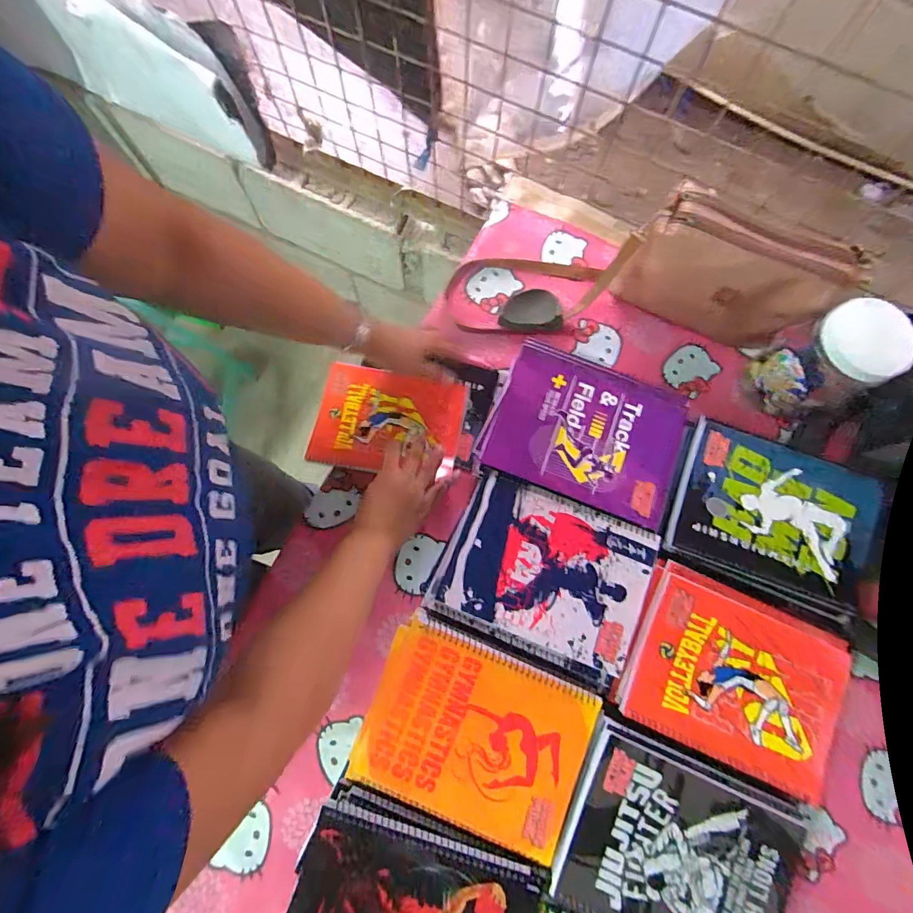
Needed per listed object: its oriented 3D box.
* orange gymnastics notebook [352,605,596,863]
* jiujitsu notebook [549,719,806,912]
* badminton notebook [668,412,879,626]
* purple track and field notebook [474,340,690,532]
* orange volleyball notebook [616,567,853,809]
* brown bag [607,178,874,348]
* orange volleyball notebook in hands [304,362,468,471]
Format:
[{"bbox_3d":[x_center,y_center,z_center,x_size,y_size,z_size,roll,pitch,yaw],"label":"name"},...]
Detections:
[{"bbox_3d":[0.019,0.269,0.424,0.206,0.011,0.162,20,77,4],"label":"orange gymnastics notebook"},{"bbox_3d":[0.206,0.366,0.401,0.200,0.009,0.157,23,77,4],"label":"jiujitsu notebook"},{"bbox_3d":[0.340,0.067,0.471,0.200,0.016,0.159,22,77,4],"label":"badminton notebook"},{"bbox_3d":[0.143,-0.029,0.483,0.203,0.013,0.158,21,77,4],"label":"purple track and field notebook"},{"bbox_3d":[0.284,0.223,0.443,0.210,0.009,0.162,24,77,4],"label":"orange volleyball notebook"},{"bbox_3d":[0.347,-0.234,0.579,0.248,0.177,0.065,23,77,4],"label":"brown bag"},{"bbox_3d":[-0.095,-0.045,0.605,0.196,0.016,0.141,12,77,2],"label":"orange volleyball notebook in hands"}]

